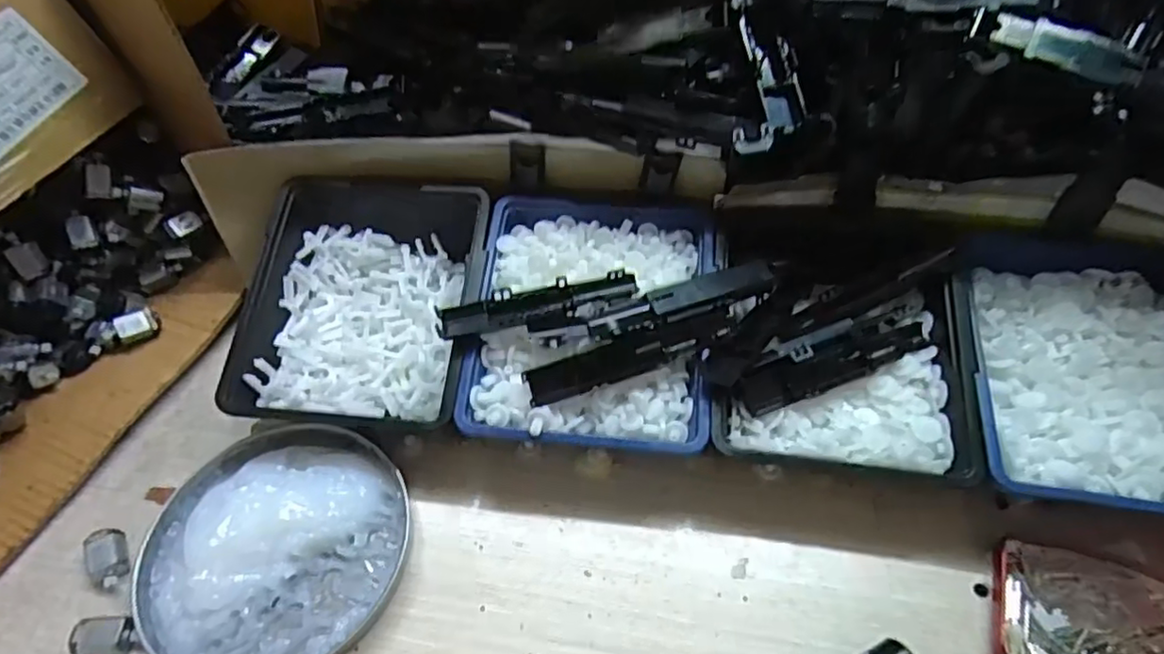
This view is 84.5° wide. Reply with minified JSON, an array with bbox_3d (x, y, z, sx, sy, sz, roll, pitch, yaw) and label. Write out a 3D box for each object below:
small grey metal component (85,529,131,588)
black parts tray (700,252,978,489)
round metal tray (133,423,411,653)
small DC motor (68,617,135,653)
[{"bbox_3d":[-0.269,0.131,0.362,0.016,0.016,0.029,-23,57,-16],"label":"small grey metal component"},{"bbox_3d":[0.149,0.027,0.391,0.149,0.068,0.129,5,54,4],"label":"black parts tray"},{"bbox_3d":[-0.174,0.117,0.361,0.139,0.019,0.145,0,53,1],"label":"round metal tray"},{"bbox_3d":[-0.251,0.165,0.336,0.029,0.014,0.023,-1,53,0],"label":"small DC motor"}]

